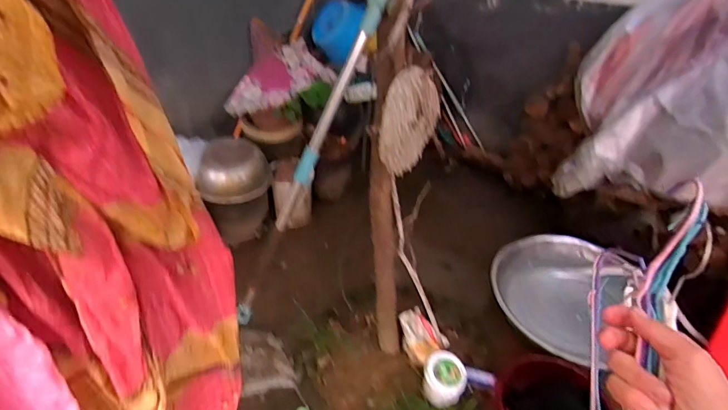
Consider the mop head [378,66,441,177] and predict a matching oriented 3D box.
[{"bbox_3d":[0.106,-0.192,0.986,0.057,0.226,0.177,26,44,30],"label":"mop head"}]

